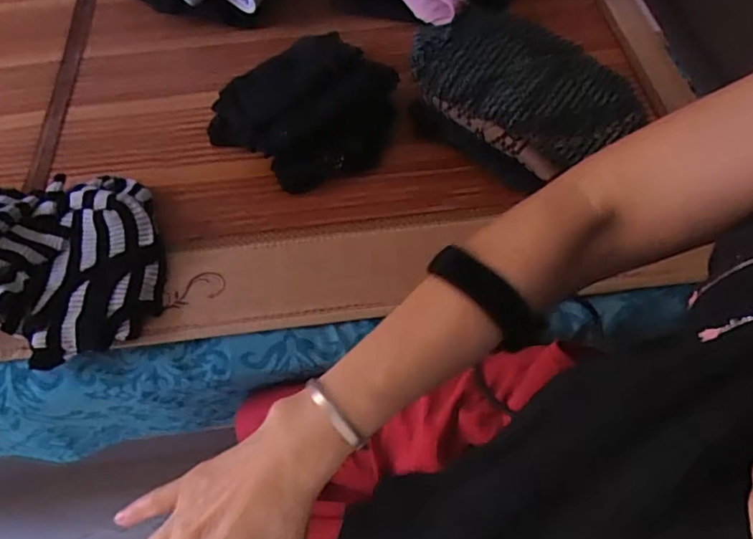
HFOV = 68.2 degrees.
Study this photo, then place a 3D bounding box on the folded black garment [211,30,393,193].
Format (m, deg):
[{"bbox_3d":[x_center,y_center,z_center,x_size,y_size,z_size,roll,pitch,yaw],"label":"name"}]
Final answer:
[{"bbox_3d":[-0.085,-0.206,0.712,0.229,0.094,0.176,-27,62,-14],"label":"folded black garment"}]

